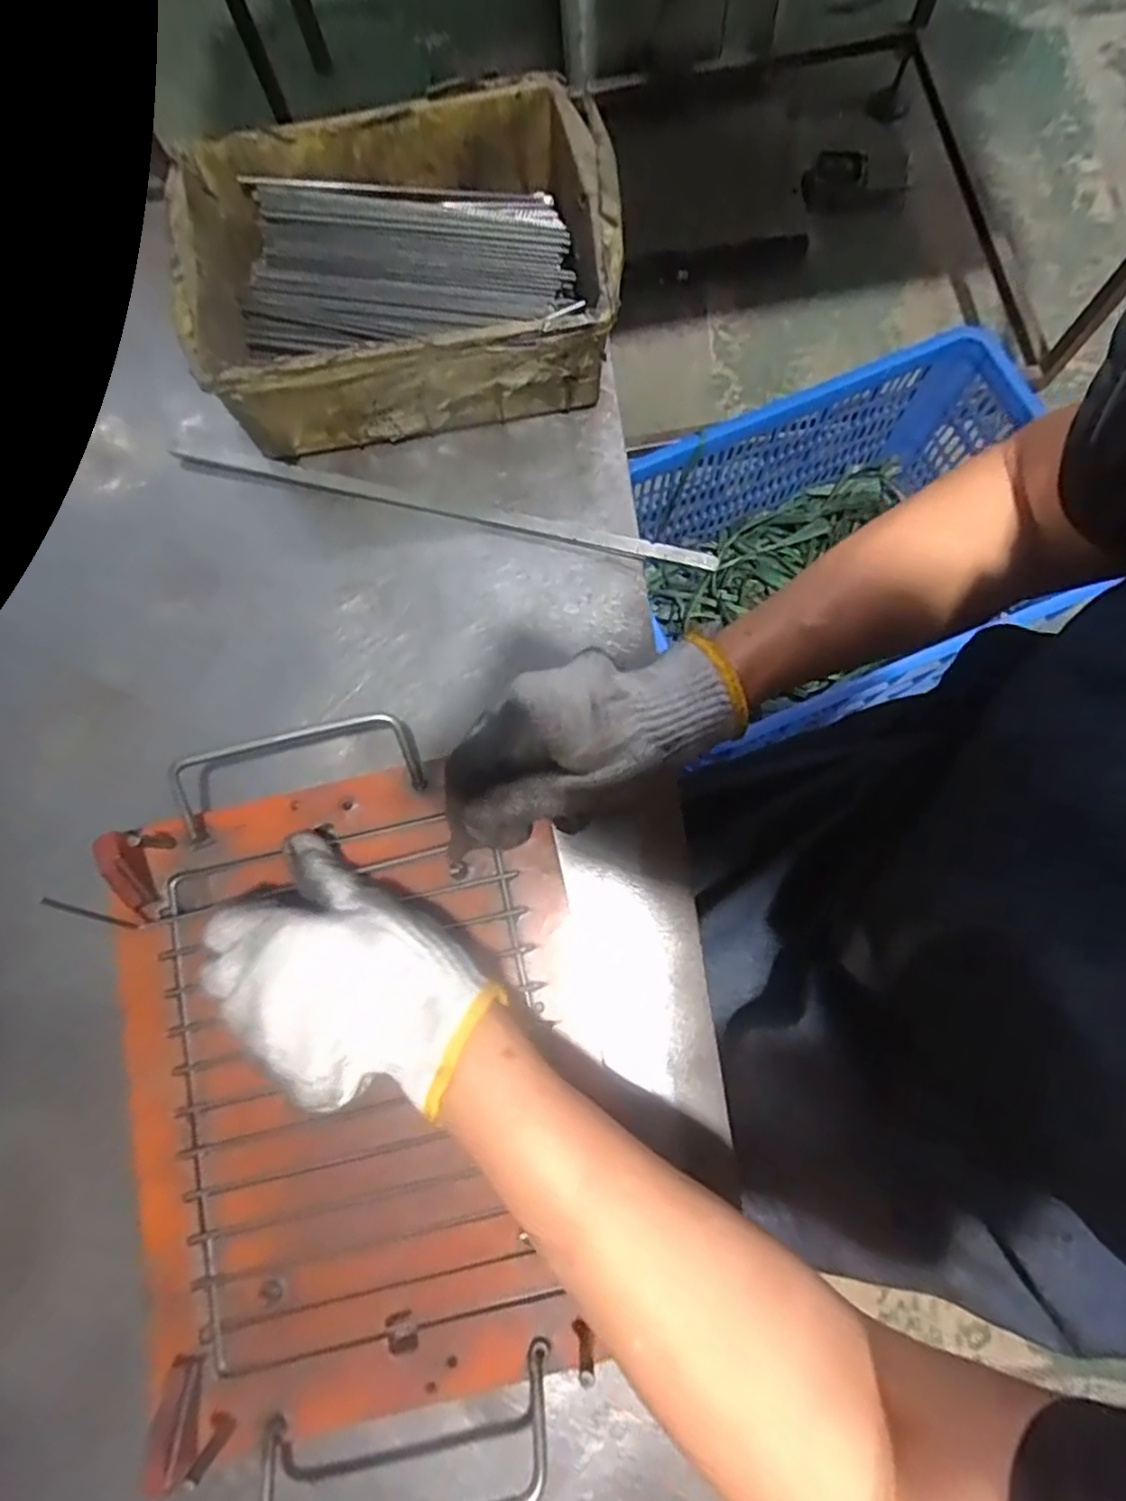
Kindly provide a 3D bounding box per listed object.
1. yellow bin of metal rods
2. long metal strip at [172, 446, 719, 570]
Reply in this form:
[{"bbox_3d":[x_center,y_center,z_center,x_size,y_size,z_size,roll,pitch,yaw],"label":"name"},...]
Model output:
[{"bbox_3d":[-0.097,-0.294,0.413,0.247,0.081,0.173,-8,78,-1],"label":"yellow bin of metal rods"},{"bbox_3d":[-0.078,-0.156,0.420,0.351,0.010,0.011,13,79,3],"label":"long metal strip"}]

